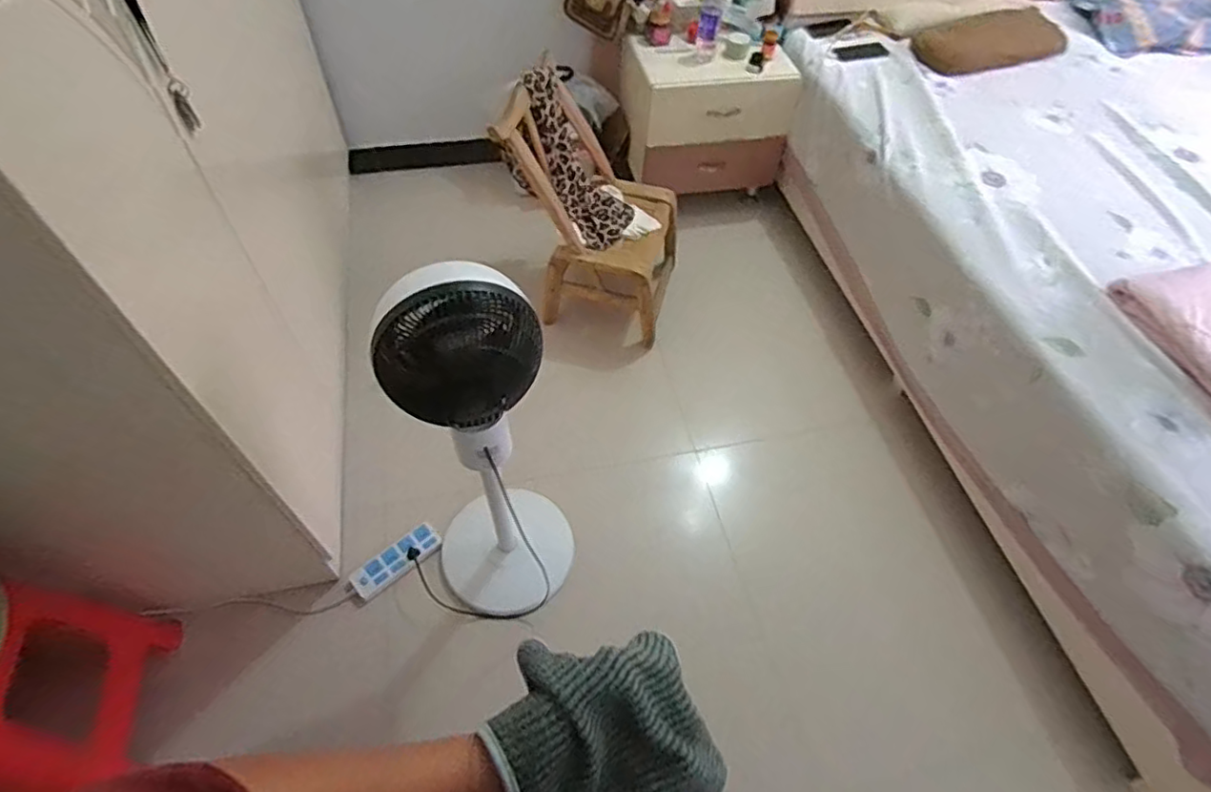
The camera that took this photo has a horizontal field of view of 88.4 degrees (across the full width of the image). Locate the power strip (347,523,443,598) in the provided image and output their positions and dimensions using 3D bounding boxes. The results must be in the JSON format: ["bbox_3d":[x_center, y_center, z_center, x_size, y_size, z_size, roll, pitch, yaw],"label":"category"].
[{"bbox_3d":[-0.472,0.370,1.398,0.210,0.031,0.064,-35,63,-25],"label":"power strip"}]

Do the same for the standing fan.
[{"bbox_3d":[-0.197,0.134,1.117,0.263,0.749,0.262,-17,57,-15],"label":"standing fan"}]

